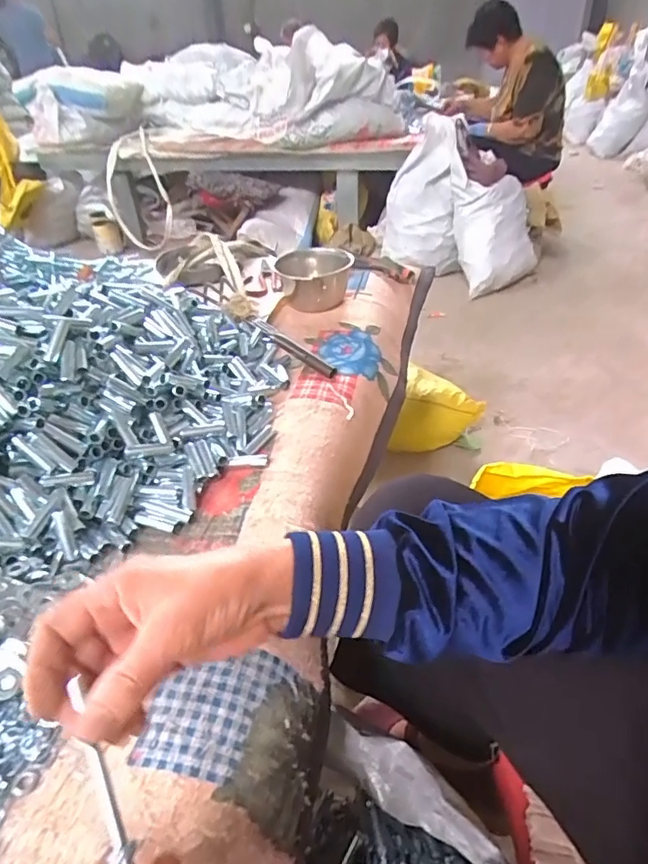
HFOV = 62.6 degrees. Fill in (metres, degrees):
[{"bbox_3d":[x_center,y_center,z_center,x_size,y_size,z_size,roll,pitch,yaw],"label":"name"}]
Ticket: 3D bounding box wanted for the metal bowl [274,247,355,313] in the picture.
[{"bbox_3d":[-0.012,-0.234,0.822,0.103,0.069,0.119,-7,36,-6],"label":"metal bowl"}]

